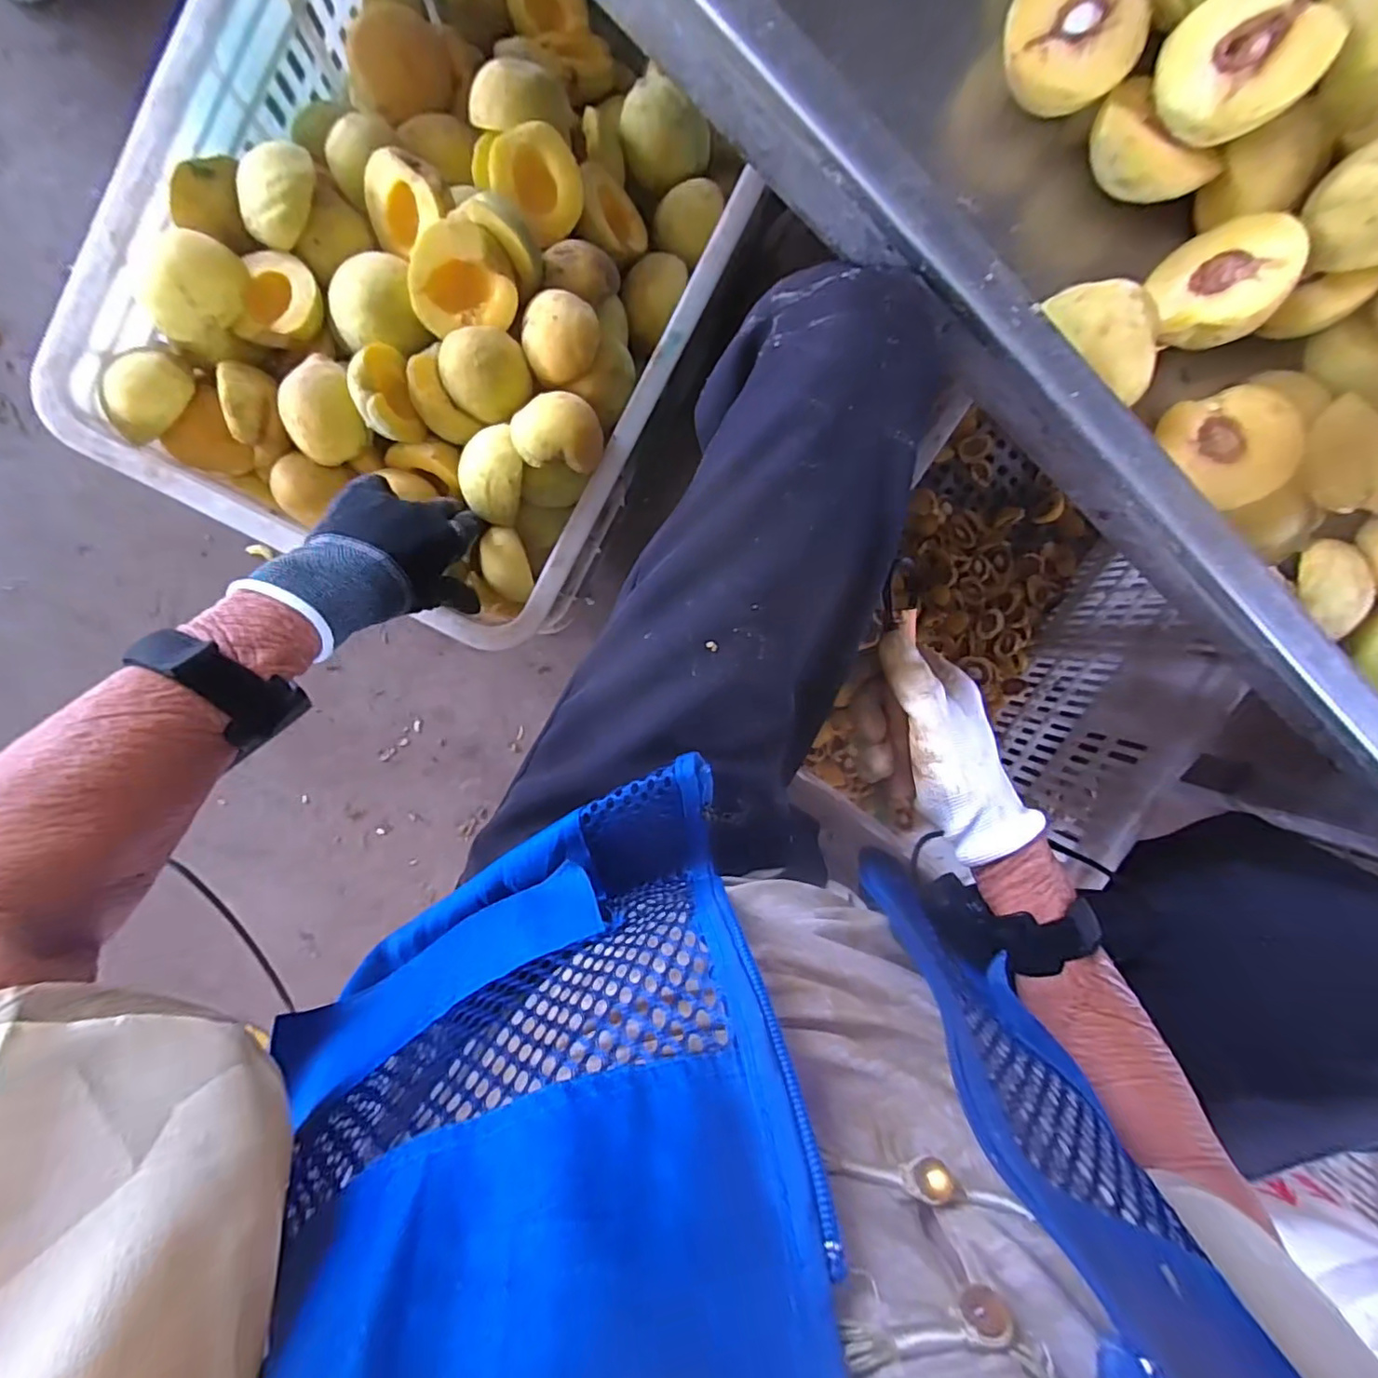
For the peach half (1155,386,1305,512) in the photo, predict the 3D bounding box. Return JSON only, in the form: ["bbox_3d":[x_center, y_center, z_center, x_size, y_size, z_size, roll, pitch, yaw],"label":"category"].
[{"bbox_3d":[0.285,-0.126,0.313,0.055,0.031,0.057,-2,82,18],"label":"peach half"}]

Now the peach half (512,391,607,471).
[{"bbox_3d":[-0.089,-0.175,0.397,0.059,0.029,0.046,2,97,-6],"label":"peach half"}]

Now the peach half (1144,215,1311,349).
[{"bbox_3d":[0.278,-0.207,0.304,0.030,0.060,0.057,20,89,-44],"label":"peach half"}]

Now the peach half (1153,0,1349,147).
[{"bbox_3d":[0.256,-0.288,0.276,0.063,0.031,0.062,0,91,20],"label":"peach half"}]

